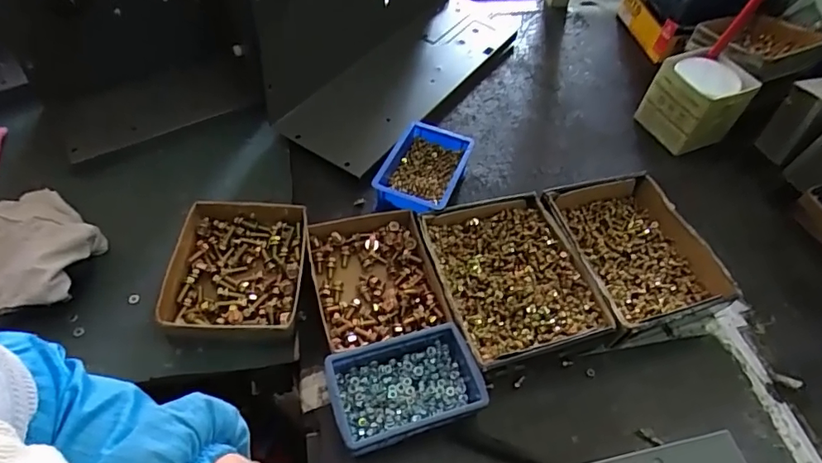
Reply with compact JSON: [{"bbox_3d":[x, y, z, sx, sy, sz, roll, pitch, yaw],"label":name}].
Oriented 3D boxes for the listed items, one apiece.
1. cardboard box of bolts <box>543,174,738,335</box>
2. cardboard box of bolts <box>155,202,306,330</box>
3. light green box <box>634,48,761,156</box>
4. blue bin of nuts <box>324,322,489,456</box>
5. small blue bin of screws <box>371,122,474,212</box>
[{"bbox_3d":[0.280,0.030,0.656,0.178,0.069,0.201,-13,55,-15],"label":"cardboard box of bolts"},{"bbox_3d":[-0.196,0.043,0.585,0.145,0.041,0.168,3,52,-4],"label":"cardboard box of bolts"},{"bbox_3d":[0.451,-0.206,0.825,0.117,0.113,0.125,-19,56,-19],"label":"light green box"},{"bbox_3d":[-0.005,0.157,0.512,0.143,0.046,0.093,-13,55,-15],"label":"blue bin of nuts"},{"bbox_3d":[0.019,-0.077,0.694,0.095,0.062,0.155,20,53,10],"label":"small blue bin of screws"}]

